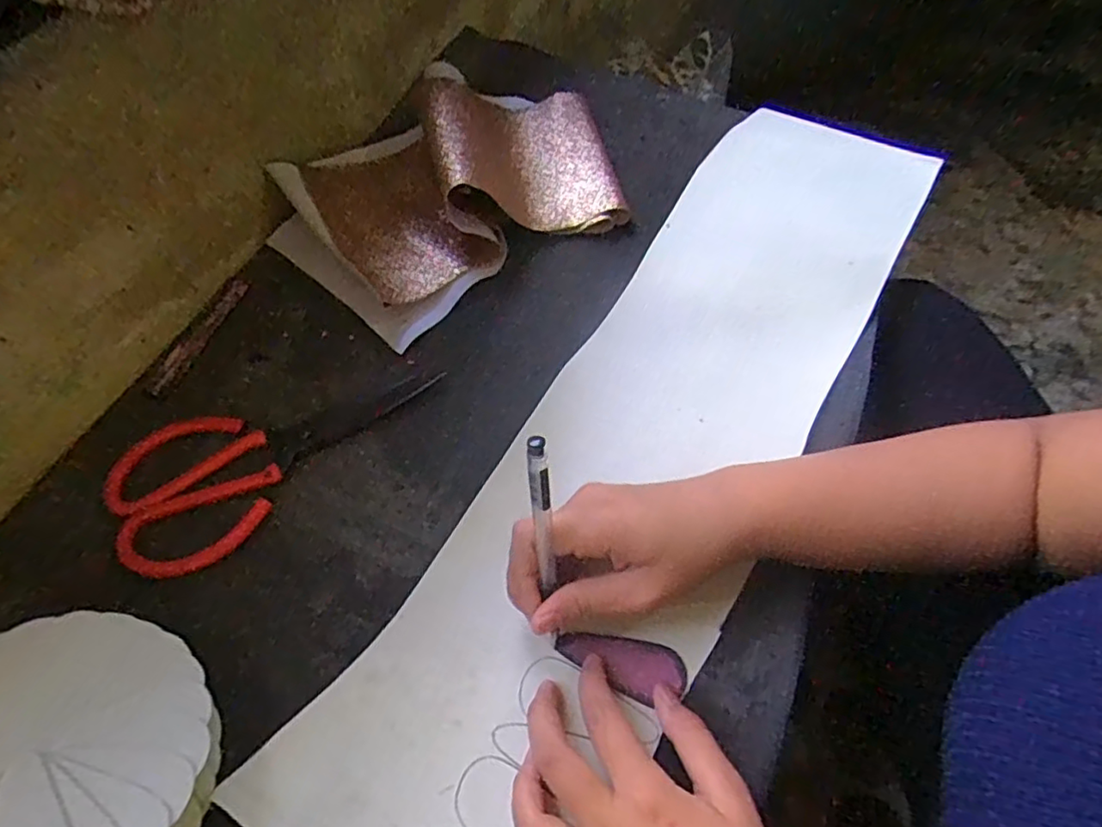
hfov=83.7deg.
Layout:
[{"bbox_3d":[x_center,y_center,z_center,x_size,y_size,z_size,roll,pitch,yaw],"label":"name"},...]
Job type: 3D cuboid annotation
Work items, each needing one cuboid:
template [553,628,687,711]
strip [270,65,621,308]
[{"bbox_3d":[0.036,0.132,0.325,0.068,0.004,0.029,15,60,8],"label":"template"},{"bbox_3d":[-0.072,-0.194,0.490,0.247,0.070,0.182,-25,62,-15],"label":"strip"}]

